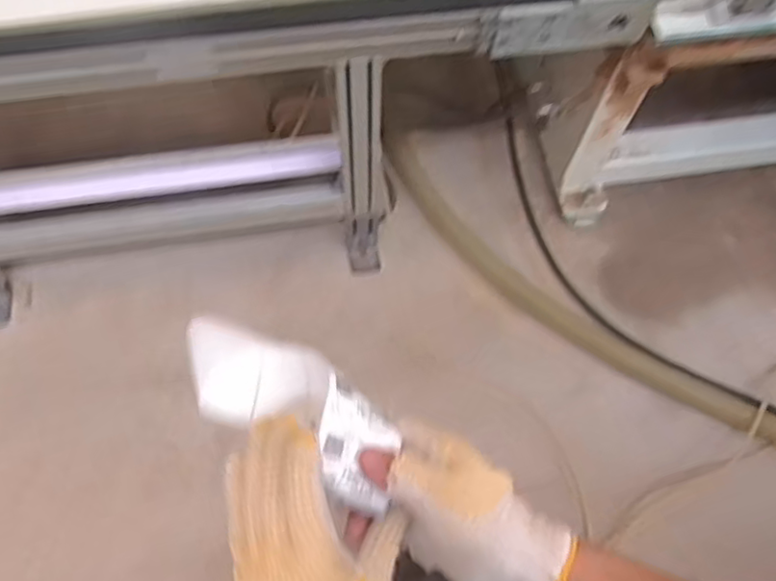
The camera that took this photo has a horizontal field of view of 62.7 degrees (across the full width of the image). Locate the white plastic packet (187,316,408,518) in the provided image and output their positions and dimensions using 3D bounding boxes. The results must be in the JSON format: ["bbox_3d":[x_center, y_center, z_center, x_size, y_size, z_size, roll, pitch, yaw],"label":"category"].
[{"bbox_3d":[-0.073,0.081,0.458,0.188,0.050,0.074,28,66,33],"label":"white plastic packet"}]

